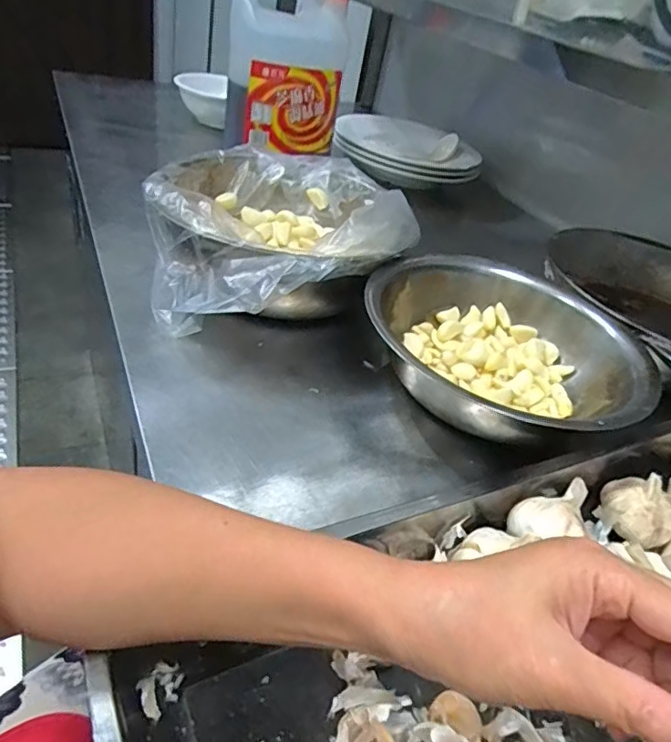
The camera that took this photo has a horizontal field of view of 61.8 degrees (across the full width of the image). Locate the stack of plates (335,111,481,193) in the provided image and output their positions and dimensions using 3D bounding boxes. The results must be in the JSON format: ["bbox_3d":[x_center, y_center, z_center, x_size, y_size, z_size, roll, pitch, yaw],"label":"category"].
[{"bbox_3d":[0.139,-0.453,1.134,0.287,0.089,0.270,10,36,-6],"label":"stack of plates"}]

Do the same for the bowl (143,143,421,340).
[{"bbox_3d":[-0.074,-0.149,0.640,0.291,0.114,0.330,21,37,11],"label":"bowl"}]

